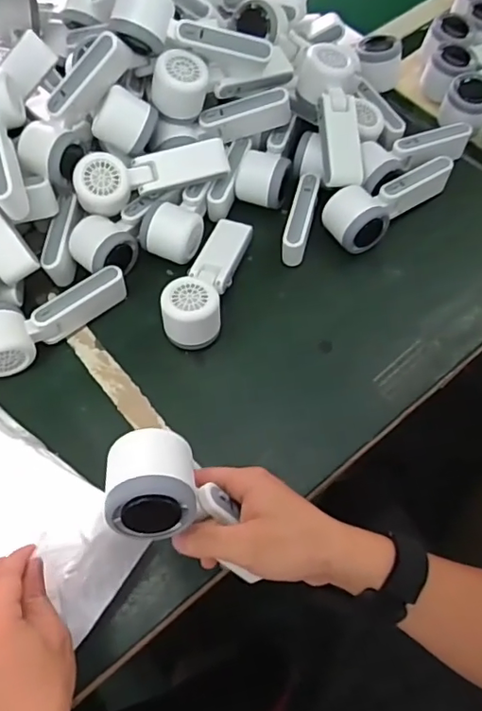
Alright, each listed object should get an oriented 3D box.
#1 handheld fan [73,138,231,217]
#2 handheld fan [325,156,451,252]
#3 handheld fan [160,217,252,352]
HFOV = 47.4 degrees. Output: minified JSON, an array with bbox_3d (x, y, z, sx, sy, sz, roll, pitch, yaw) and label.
[{"bbox_3d":[-0.097,-0.201,0.595,0.168,0.047,0.060,-21,90,-4],"label":"handheld fan"},{"bbox_3d":[0.174,-0.174,0.624,0.164,0.049,0.062,-27,64,-12],"label":"handheld fan"},{"bbox_3d":[-0.035,-0.084,0.586,0.054,0.058,0.165,13,63,9],"label":"handheld fan"}]

